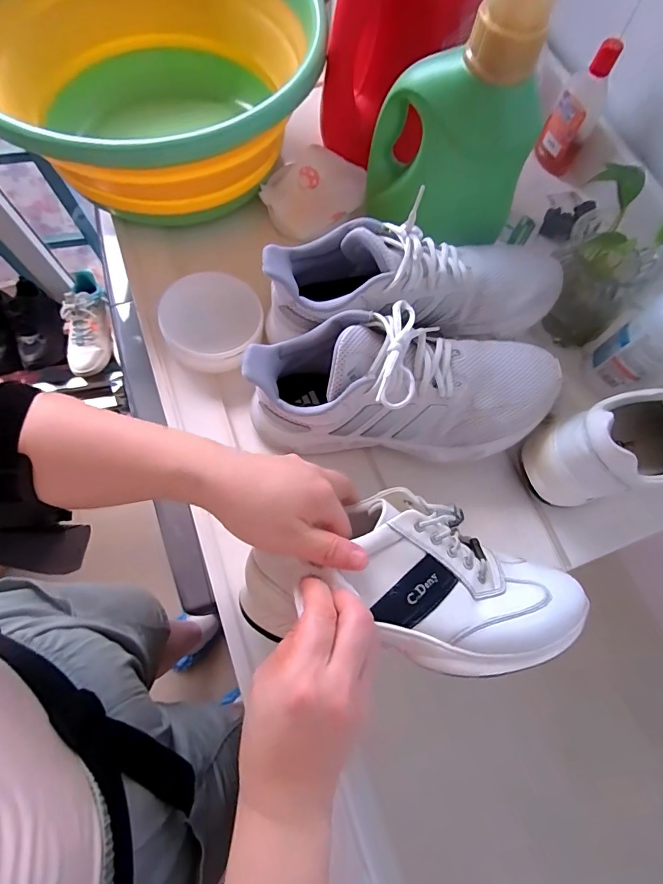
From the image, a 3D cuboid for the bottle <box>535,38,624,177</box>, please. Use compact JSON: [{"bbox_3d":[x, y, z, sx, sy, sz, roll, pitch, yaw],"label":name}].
[{"bbox_3d":[0.293,-0.396,0.513,0.054,0.135,0.062,26,73,8],"label":"bottle"}]

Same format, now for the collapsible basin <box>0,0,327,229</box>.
[{"bbox_3d":[-0.186,-0.381,0.456,0.356,0.137,0.347,0,71,-1],"label":"collapsible basin"}]

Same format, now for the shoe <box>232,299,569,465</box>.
[{"bbox_3d":[0.063,-0.045,0.376,0.263,0.109,0.098,4,71,1],"label":"shoe"}]

